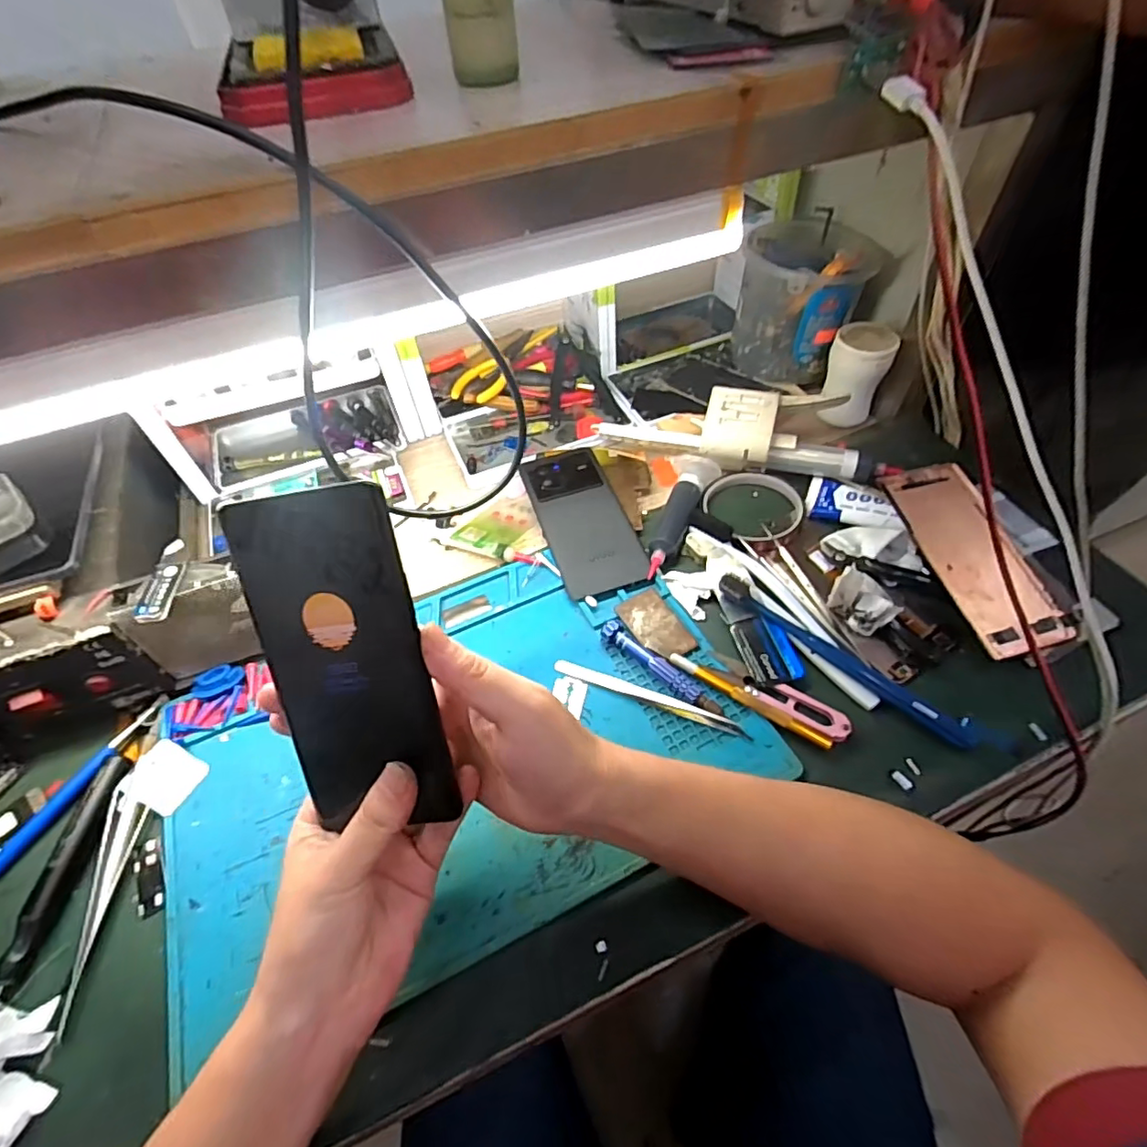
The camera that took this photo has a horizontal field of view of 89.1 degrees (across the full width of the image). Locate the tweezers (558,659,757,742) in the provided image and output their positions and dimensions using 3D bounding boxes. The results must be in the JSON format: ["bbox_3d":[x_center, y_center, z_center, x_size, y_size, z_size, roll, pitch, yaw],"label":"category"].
[{"bbox_3d":[0.052,0.085,0.405,0.139,0.008,0.011,18,55,17],"label":"tweezers"}]

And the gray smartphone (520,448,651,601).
[{"bbox_3d":[0.007,-0.050,0.509,0.072,0.013,0.161,-16,52,-9],"label":"gray smartphone"}]

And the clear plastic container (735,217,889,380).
[{"bbox_3d":[0.225,-0.266,0.587,0.122,0.128,0.114,27,58,23],"label":"clear plastic container"}]

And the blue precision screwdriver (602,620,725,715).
[{"bbox_3d":[0.061,0.066,0.412,0.100,0.015,0.015,35,61,27],"label":"blue precision screwdriver"}]

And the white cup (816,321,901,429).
[{"bbox_3d":[0.271,-0.189,0.563,0.054,0.083,0.062,17,55,17],"label":"white cup"}]

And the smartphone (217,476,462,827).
[{"bbox_3d":[-0.102,0.041,0.263,0.072,0.159,0.004,-8,15,5],"label":"smartphone"}]

